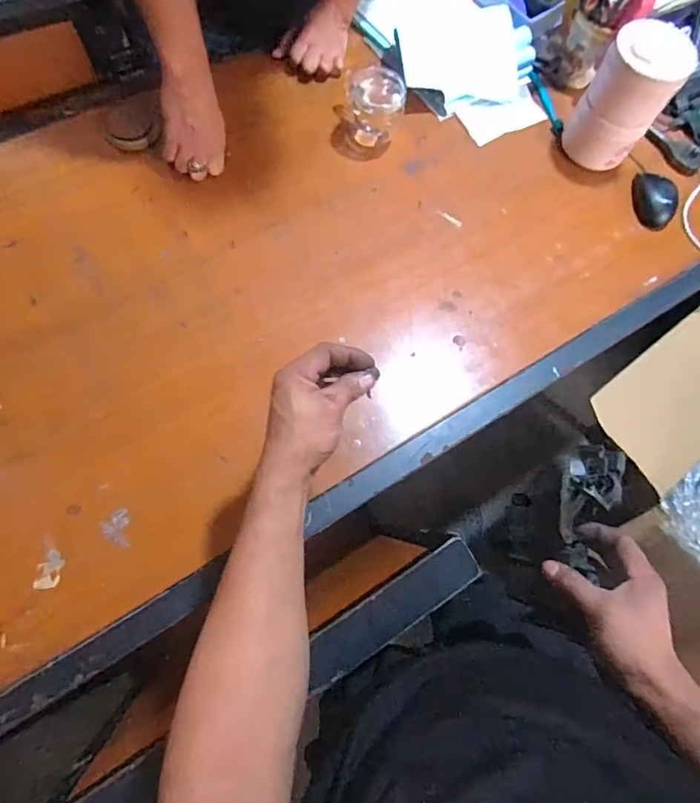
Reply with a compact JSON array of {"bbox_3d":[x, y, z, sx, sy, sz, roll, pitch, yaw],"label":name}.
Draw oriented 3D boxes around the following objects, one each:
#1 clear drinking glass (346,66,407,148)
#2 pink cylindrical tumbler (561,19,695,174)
[{"bbox_3d":[0.038,-0.471,0.768,0.080,0.090,0.065,-25,73,-13],"label":"clear drinking glass"},{"bbox_3d":[0.421,-0.464,0.745,0.114,0.158,0.105,1,69,-4],"label":"pink cylindrical tumbler"}]

